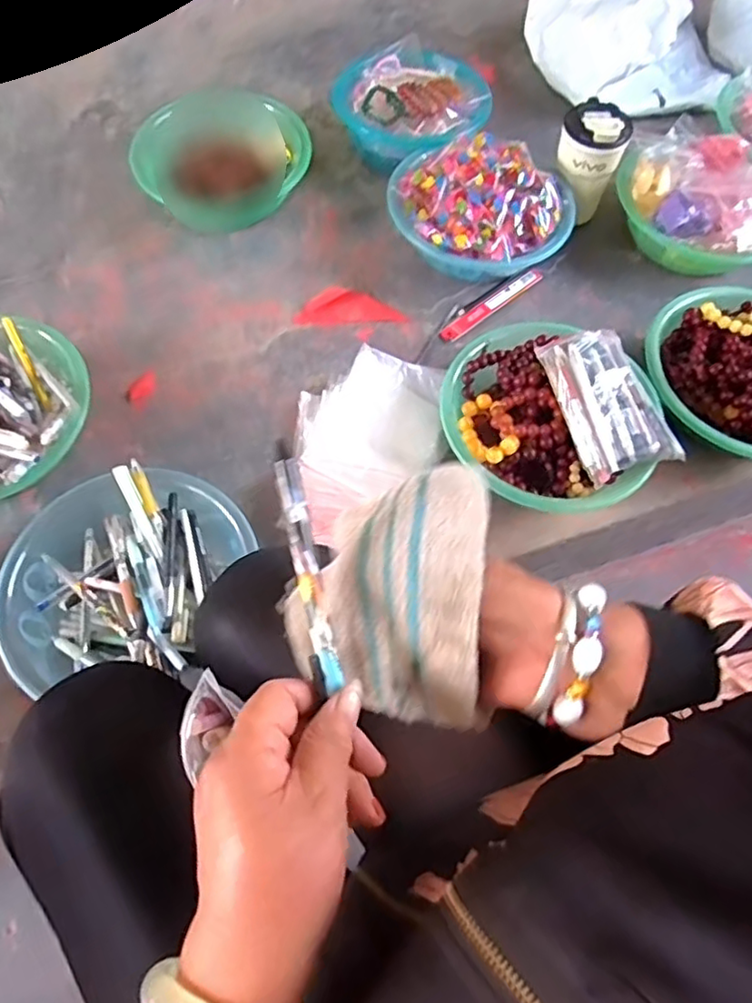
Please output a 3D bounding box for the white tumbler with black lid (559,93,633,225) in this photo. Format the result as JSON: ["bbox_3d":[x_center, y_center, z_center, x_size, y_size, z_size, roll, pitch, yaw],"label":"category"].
[{"bbox_3d":[0.283,-0.456,0.862,0.085,0.138,0.091,25,66,9],"label":"white tumbler with black lid"}]

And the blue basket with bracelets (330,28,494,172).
[{"bbox_3d":[0.058,-0.594,0.954,0.216,0.102,0.223,1,63,-1],"label":"blue basket with bracelets"}]

